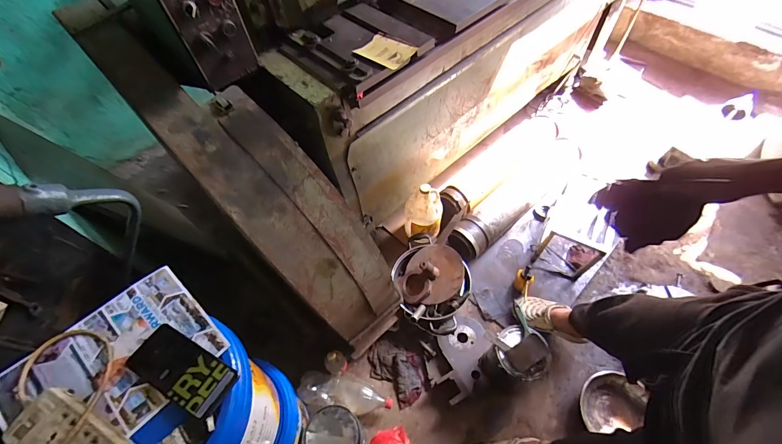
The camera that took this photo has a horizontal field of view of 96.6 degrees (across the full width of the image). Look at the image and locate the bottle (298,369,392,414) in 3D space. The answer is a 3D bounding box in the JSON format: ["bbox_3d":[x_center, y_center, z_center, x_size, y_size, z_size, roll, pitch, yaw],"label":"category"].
[{"bbox_3d":[-0.152,0.571,1.168,0.302,0.090,0.104,6,58,9],"label":"bottle"}]

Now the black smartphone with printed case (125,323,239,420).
[{"bbox_3d":[-0.319,0.225,0.534,0.167,0.015,0.076,21,62,17],"label":"black smartphone with printed case"}]

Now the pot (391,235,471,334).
[{"bbox_3d":[0.147,0.219,1.328,0.303,0.174,0.367,21,61,17],"label":"pot"}]

